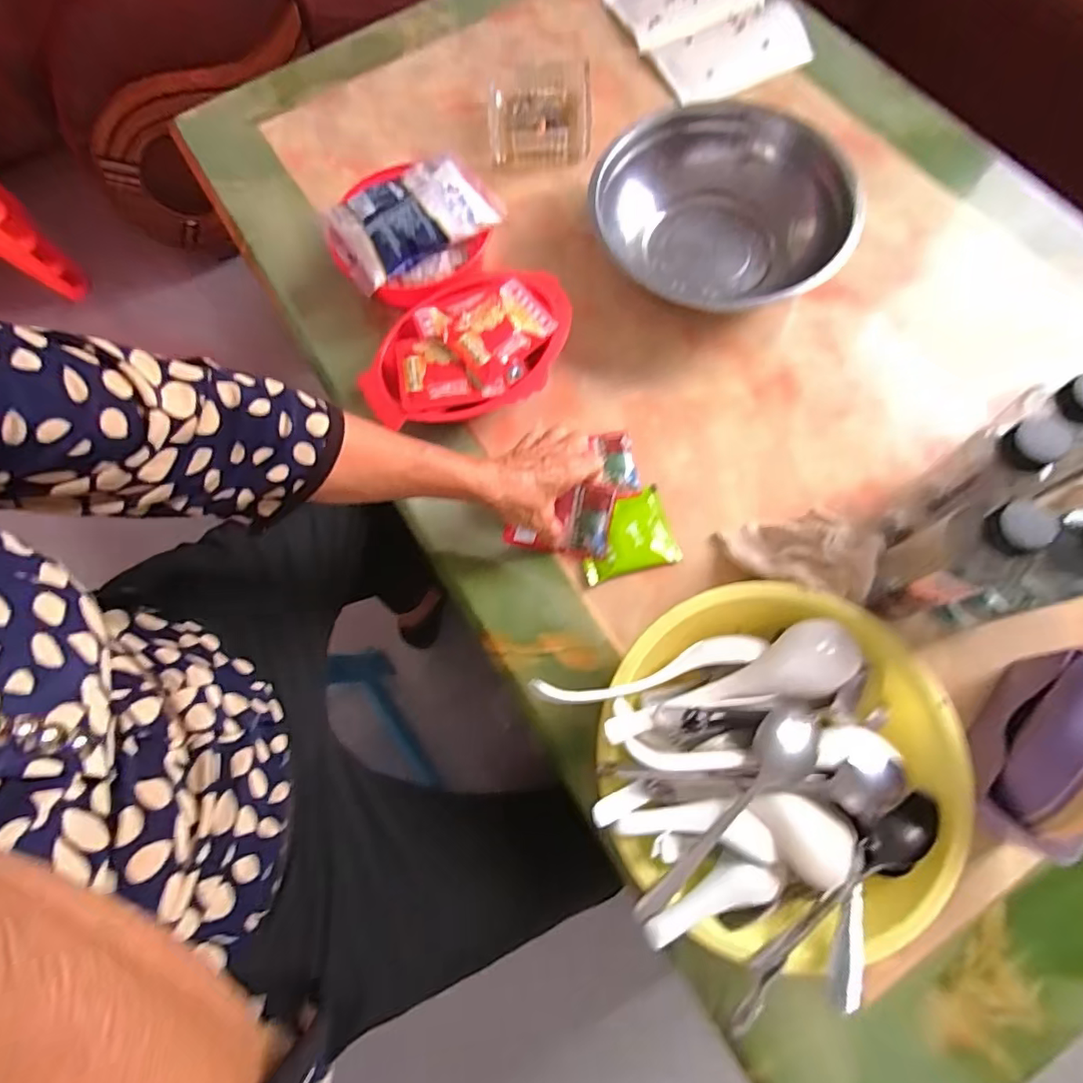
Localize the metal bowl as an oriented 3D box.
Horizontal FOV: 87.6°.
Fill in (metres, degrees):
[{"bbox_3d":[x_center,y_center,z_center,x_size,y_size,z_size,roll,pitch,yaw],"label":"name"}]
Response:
[{"bbox_3d":[0.197,-0.357,0.606,0.255,0.091,0.255,-1,73,3],"label":"metal bowl"}]

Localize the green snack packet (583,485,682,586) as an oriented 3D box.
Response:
[{"bbox_3d":[0.077,-0.006,0.522,0.088,0.017,0.073,-18,72,-2],"label":"green snack packet"}]

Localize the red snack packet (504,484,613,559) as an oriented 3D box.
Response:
[{"bbox_3d":[0.016,-0.021,0.520,0.095,0.006,0.066,10,100,15],"label":"red snack packet"}]

